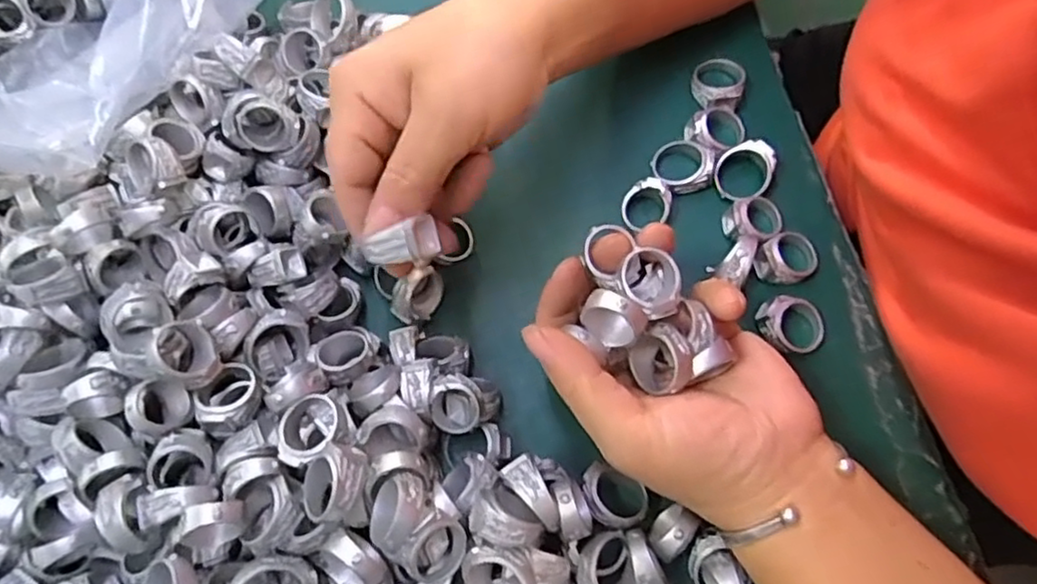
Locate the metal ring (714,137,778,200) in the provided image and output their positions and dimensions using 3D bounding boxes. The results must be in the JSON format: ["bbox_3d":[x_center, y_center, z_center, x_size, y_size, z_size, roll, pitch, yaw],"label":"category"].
[{"bbox_3d":[0.110,-0.059,0.315,0.026,0.018,0.031,38,79,14],"label":"metal ring"}]

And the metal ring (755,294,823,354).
[{"bbox_3d":[0.122,0.014,0.291,0.029,0.012,0.024,6,73,6],"label":"metal ring"}]

